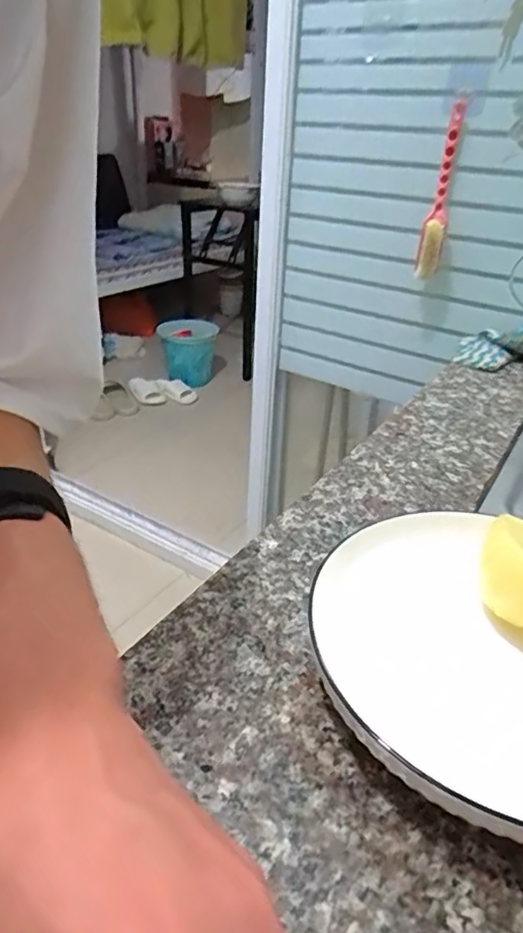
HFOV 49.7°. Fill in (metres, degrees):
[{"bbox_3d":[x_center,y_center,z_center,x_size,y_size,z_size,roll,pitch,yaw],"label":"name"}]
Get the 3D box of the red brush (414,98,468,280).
[{"bbox_3d":[0.237,-0.361,0.753,0.030,0.208,0.048,9,31,10],"label":"red brush"}]

